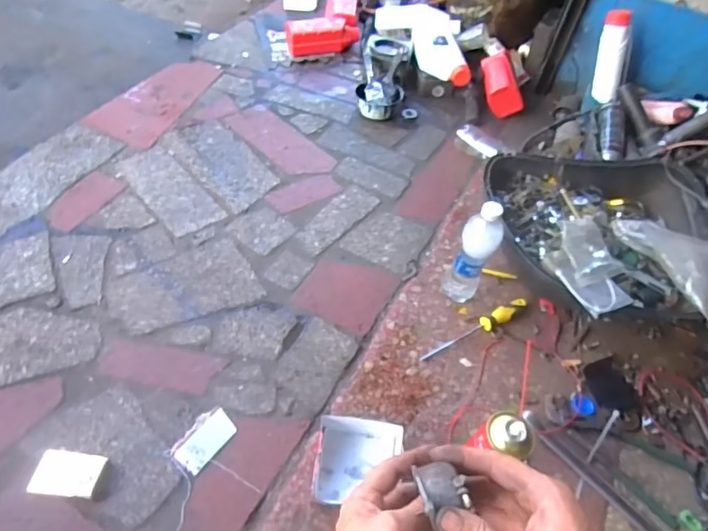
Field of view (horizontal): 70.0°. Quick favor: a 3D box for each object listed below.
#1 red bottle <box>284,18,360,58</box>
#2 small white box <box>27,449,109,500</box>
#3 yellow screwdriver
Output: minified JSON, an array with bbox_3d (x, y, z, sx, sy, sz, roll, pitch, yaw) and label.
[{"bbox_3d":[-0.090,-0.688,1.520,0.217,0.074,0.074,-11,52,-12],"label":"red bottle"},{"bbox_3d":[-0.401,0.295,0.714,0.085,0.025,0.062,8,52,1],"label":"small white box"},{"bbox_3d":[0.218,0.109,0.897,0.231,0.028,0.031,-22,54,-19],"label":"yellow screwdriver"}]

